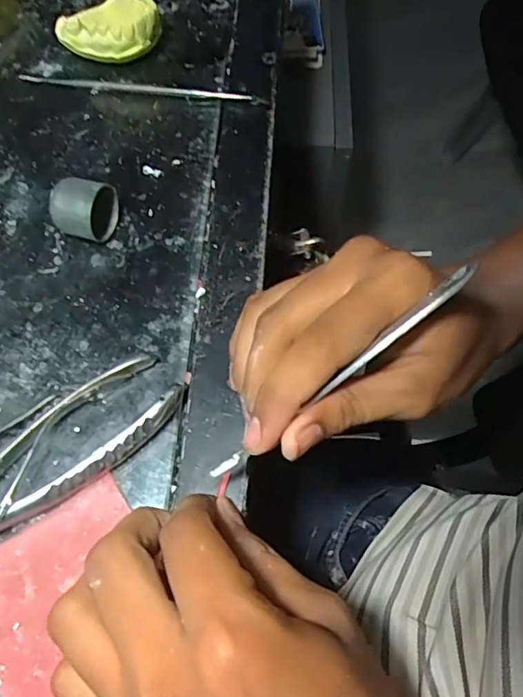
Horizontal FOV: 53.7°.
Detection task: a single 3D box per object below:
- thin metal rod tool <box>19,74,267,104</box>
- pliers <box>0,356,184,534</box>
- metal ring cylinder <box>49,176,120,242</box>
[{"bbox_3d":[-0.080,-0.173,0.342,0.164,0.006,0.008,8,66,3],"label":"thin metal rod tool"},{"bbox_3d":[-0.123,0.069,0.231,0.194,0.012,0.041,-35,70,-15],"label":"pliers"},{"bbox_3d":[-0.097,-0.077,0.285,0.024,0.033,0.033,22,67,9],"label":"metal ring cylinder"}]

